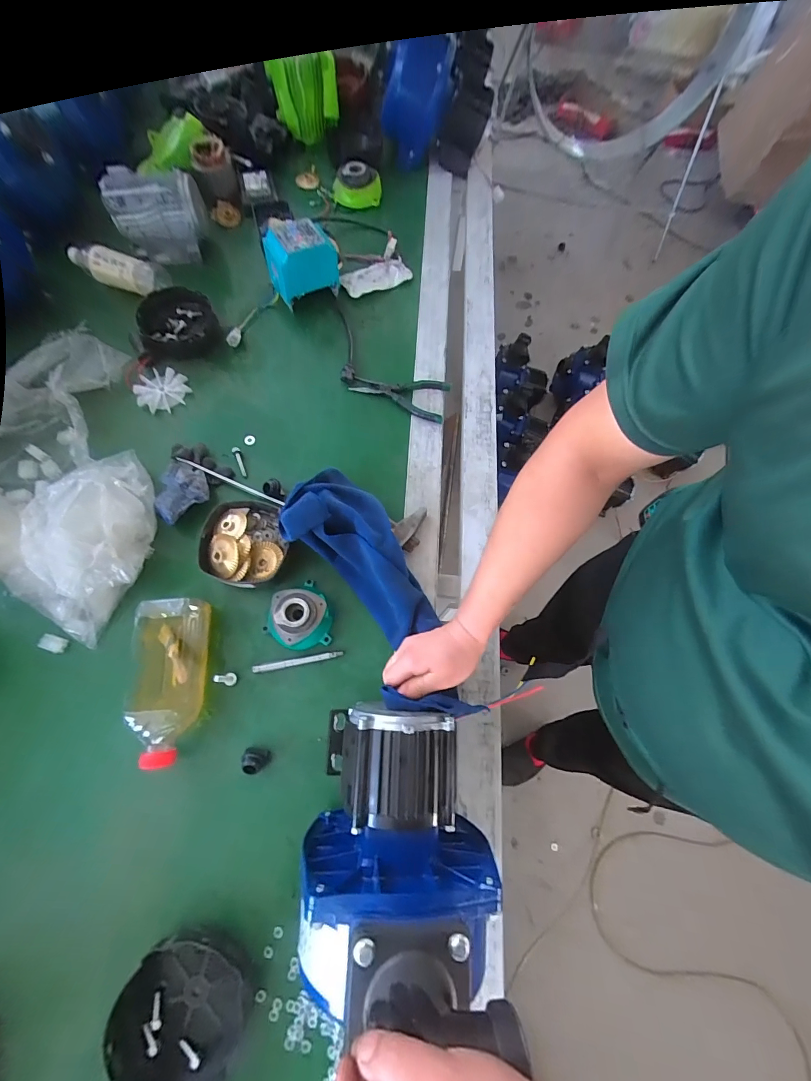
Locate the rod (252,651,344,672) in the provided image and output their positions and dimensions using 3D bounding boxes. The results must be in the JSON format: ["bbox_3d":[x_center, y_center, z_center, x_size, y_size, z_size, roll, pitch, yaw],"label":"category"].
[{"bbox_3d":[-0.162,0.184,0.600,0.134,0.005,0.010,-9,70,-5],"label":"rod"}]

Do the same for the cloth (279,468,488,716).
[{"bbox_3d":[-0.048,0.056,0.582,0.149,0.129,0.398,-29,73,-12],"label":"cloth"}]

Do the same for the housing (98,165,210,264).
[{"bbox_3d":[-0.514,-0.687,0.831,0.176,0.146,0.109,-20,72,-9],"label":"housing"}]

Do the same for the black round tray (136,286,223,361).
[{"bbox_3d":[-0.451,-0.433,0.794,0.141,0.050,0.147,-17,71,-8],"label":"black round tray"}]

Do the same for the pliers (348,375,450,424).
[{"bbox_3d":[-0.015,-0.286,0.776,0.187,0.028,0.087,14,70,3],"label":"pliers"}]

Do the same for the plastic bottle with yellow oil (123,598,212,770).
[{"bbox_3d":[-0.340,0.195,0.557,0.100,0.069,0.220,-4,70,-3],"label":"plastic bottle with yellow oil"}]

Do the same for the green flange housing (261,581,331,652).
[{"bbox_3d":[-0.167,0.111,0.607,0.104,0.046,0.107,-8,70,-5],"label":"green flange housing"}]

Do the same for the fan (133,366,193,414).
[{"bbox_3d":[-0.470,-0.292,0.764,0.097,0.022,0.093,1,70,-1],"label":"fan"}]

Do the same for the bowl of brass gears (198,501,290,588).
[{"bbox_3d":[-0.253,0.006,0.636,0.123,0.052,0.134,1,70,-1],"label":"bowl of brass gears"}]

